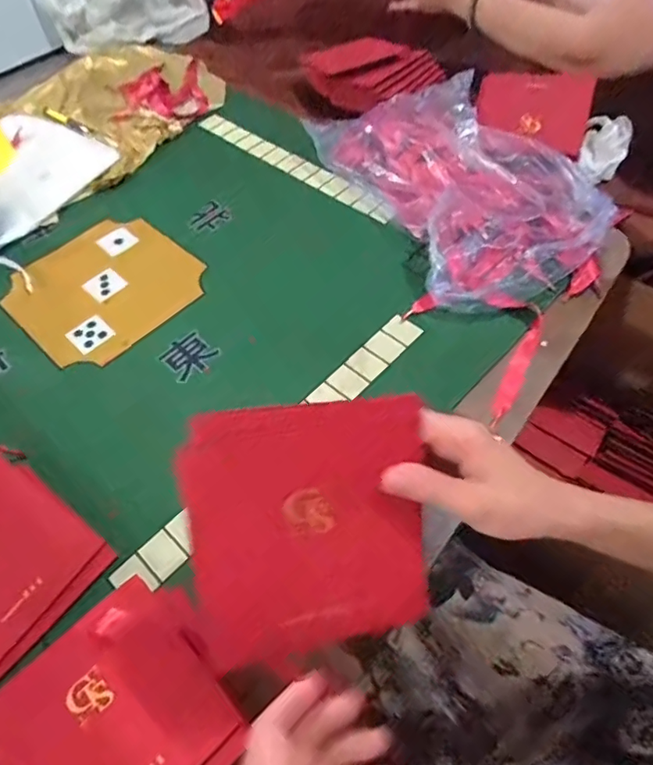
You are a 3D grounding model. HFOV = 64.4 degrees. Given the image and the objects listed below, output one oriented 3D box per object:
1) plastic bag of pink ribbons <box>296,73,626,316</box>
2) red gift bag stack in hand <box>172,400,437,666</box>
[{"bbox_3d":[0.168,-0.277,0.689,0.245,0.078,0.418,-23,57,-13],"label":"plastic bag of pink ribbons"},{"bbox_3d":[-0.008,0.086,0.311,0.141,0.008,0.144,-6,94,-17],"label":"red gift bag stack in hand"}]

